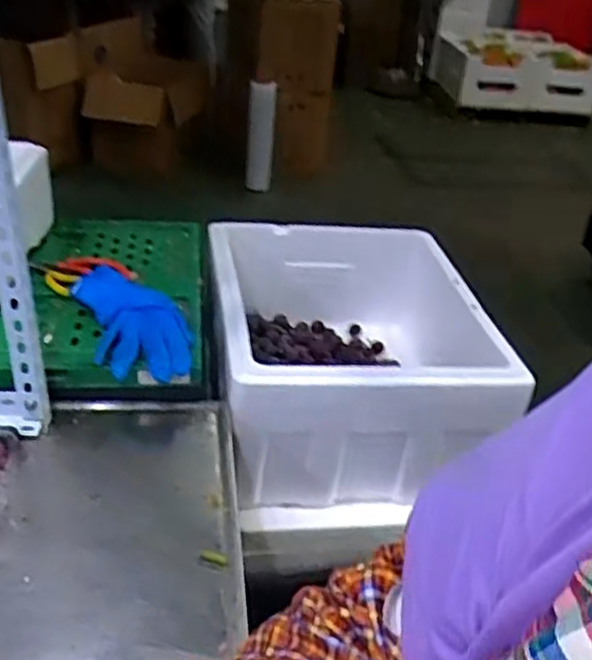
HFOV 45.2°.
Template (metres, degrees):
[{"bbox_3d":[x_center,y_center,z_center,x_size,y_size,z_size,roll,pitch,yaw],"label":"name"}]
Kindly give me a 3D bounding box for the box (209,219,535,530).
[{"bbox_3d":[0.066,0.037,1.008,0.355,0.229,0.419,-1,36,-11],"label":"box"}]

